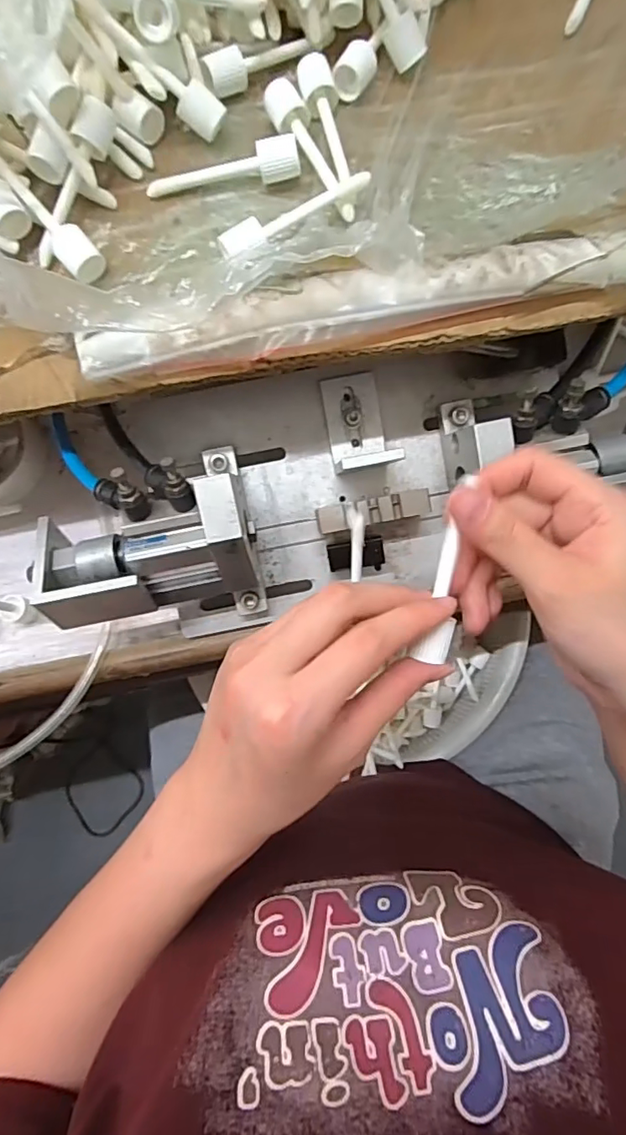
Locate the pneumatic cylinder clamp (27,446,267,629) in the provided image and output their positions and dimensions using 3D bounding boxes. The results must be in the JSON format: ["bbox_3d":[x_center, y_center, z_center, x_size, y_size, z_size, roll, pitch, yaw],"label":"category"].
[{"bbox_3d":[-0.100,-0.015,0.325,0.128,0.076,0.097,-13,80,-1],"label":"pneumatic cylinder clamp"}]

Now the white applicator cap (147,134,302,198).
[{"bbox_3d":[-0.047,-0.207,0.280,0.081,0.019,0.016,-4,80,1],"label":"white applicator cap"}]

